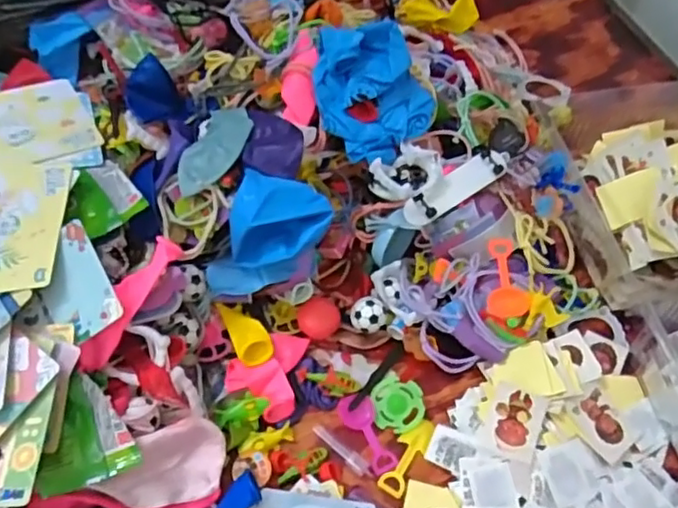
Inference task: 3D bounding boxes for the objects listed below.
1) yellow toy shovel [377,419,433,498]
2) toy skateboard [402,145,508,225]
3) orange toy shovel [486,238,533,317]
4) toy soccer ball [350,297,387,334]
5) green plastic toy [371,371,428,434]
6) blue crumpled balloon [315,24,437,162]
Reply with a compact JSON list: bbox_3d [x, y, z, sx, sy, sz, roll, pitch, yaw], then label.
[{"bbox_3d":[0.039,0.114,0.365,0.016,0.004,0.046,27,58,15],"label":"yellow toy shovel"},{"bbox_3d":[0.077,-0.043,0.411,0.079,0.011,0.021,-36,84,-13],"label":"toy skateboard"},{"bbox_3d":[0.105,0.013,0.408,0.028,0.009,0.053,-4,72,-6],"label":"orange toy shovel"},{"bbox_3d":[0.018,0.042,0.403,0.021,0.025,0.020,8,55,2],"label":"toy soccer ball"},{"bbox_3d":[0.035,0.086,0.381,0.029,0.007,0.035,-9,56,-9],"label":"green plastic toy"},{"bbox_3d":[0.020,-0.105,0.415,0.066,0.026,0.086,-25,87,7],"label":"blue crumpled balloon"}]

